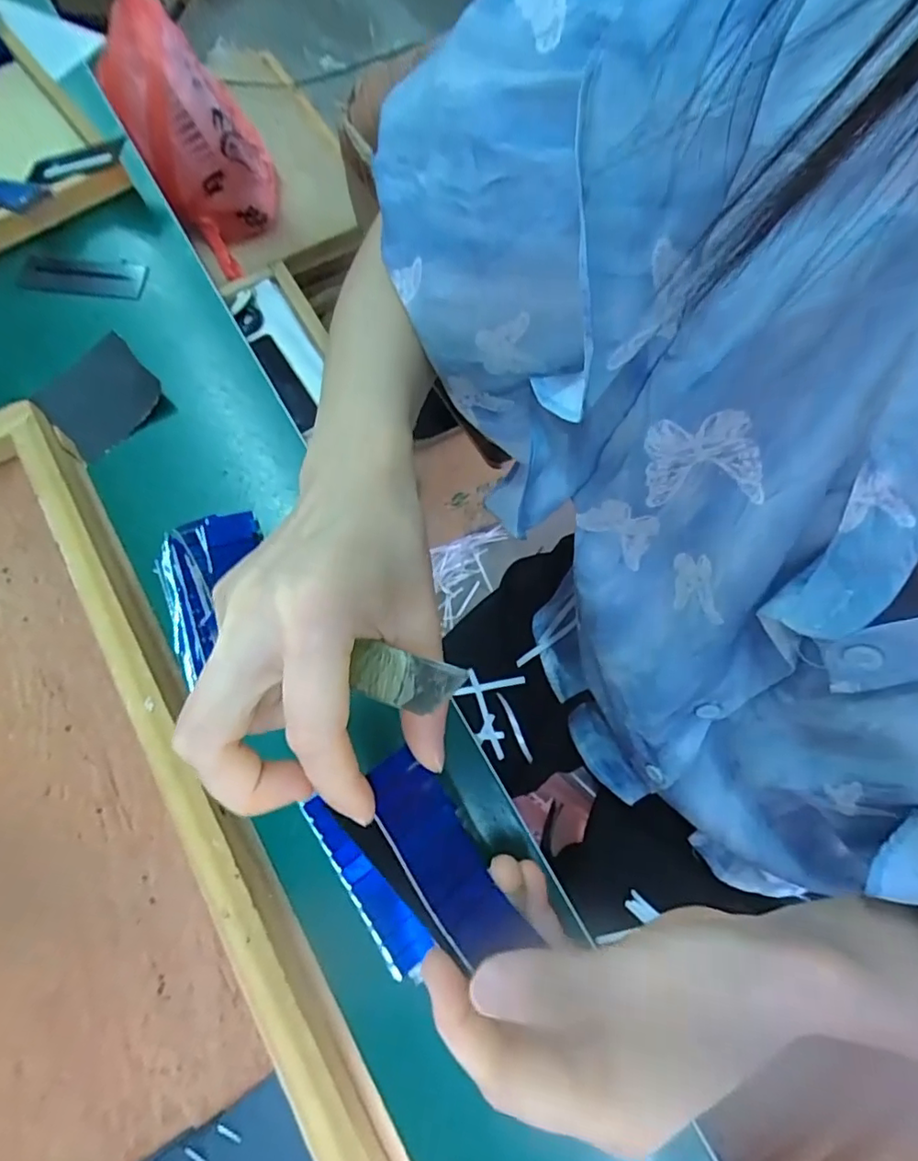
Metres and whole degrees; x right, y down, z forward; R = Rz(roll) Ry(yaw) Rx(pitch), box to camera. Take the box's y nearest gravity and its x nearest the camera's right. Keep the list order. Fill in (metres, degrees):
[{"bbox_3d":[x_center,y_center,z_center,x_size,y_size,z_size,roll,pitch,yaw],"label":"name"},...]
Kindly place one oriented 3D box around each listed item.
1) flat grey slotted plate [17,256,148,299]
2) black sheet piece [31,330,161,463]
[{"bbox_3d":[-0.266,-0.216,0.414,0.085,0.007,0.030,4,70,3],"label":"flat grey slotted plate"},{"bbox_3d":[-0.232,-0.120,0.378,0.066,0.008,0.065,-43,74,-13],"label":"black sheet piece"}]

